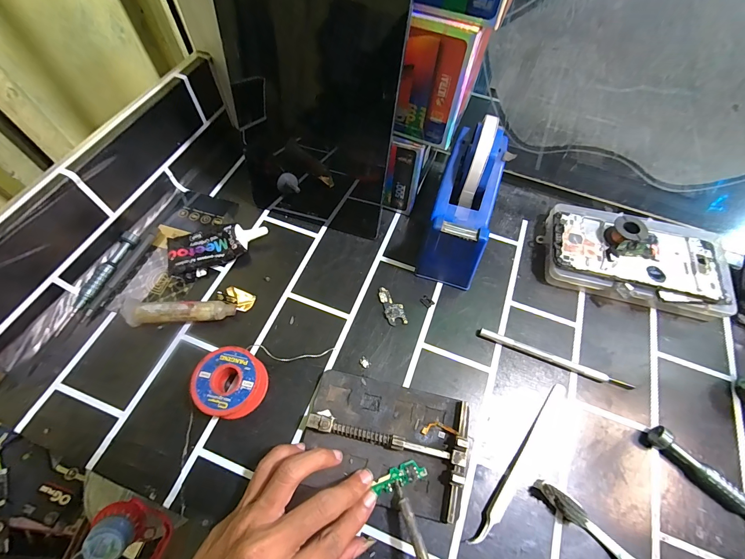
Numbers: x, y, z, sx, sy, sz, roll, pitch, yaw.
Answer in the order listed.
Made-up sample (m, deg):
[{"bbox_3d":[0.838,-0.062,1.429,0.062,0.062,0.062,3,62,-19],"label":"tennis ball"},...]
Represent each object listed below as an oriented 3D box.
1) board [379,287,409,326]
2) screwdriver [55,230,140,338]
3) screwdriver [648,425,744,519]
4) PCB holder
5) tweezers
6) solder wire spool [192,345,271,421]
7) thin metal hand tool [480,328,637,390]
[{"bbox_3d":[0.019,0.025,0.336,0.019,0.004,0.043,-15,63,-10],"label":"board"},{"bbox_3d":[-0.265,0.001,0.327,0.014,0.014,0.111,17,62,7],"label":"screwdriver"},{"bbox_3d":[0.275,0.165,0.267,0.113,0.019,0.019,40,67,18],"label":"screwdriver"},{"bbox_3d":[0.010,0.128,0.272,0.126,0.021,0.086,13,62,5],"label":"PCB holder"},{"bbox_3d":[0.124,0.145,0.275,0.011,0.005,0.145,36,66,16],"label":"tweezers"},{"bbox_3d":[-0.119,0.087,0.285,0.052,0.028,0.052,1,61,-2],"label":"solder wire spool"},{"bbox_3d":[0.169,0.074,0.314,0.138,0.008,0.010,20,62,8],"label":"thin metal hand tool"}]

